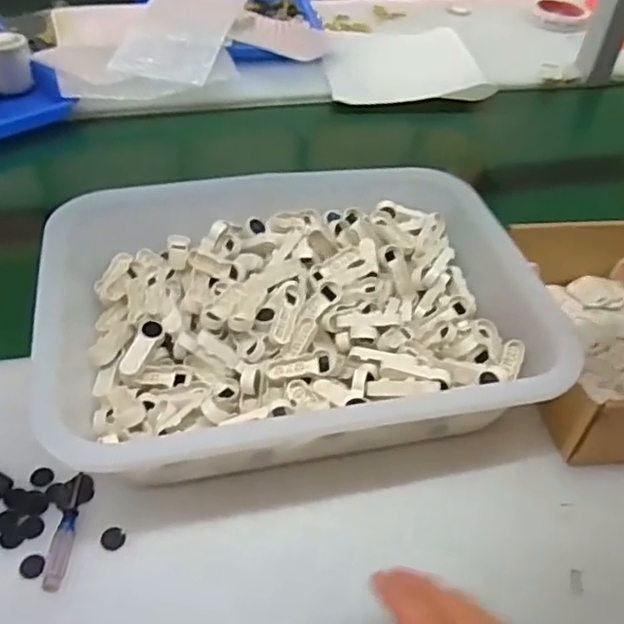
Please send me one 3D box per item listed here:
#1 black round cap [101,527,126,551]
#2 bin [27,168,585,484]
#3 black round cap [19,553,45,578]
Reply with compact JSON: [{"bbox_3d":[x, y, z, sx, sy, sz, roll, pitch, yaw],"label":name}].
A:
[{"bbox_3d":[-0.125,0.143,0.410,0.014,0.004,0.015,2,45,-2],"label":"black round cap"},{"bbox_3d":[-0.015,-0.007,0.514,0.360,0.082,0.287,-4,45,-8],"label":"bin"},{"bbox_3d":[-0.171,0.154,0.395,0.014,0.004,0.017,-31,54,-30],"label":"black round cap"}]

